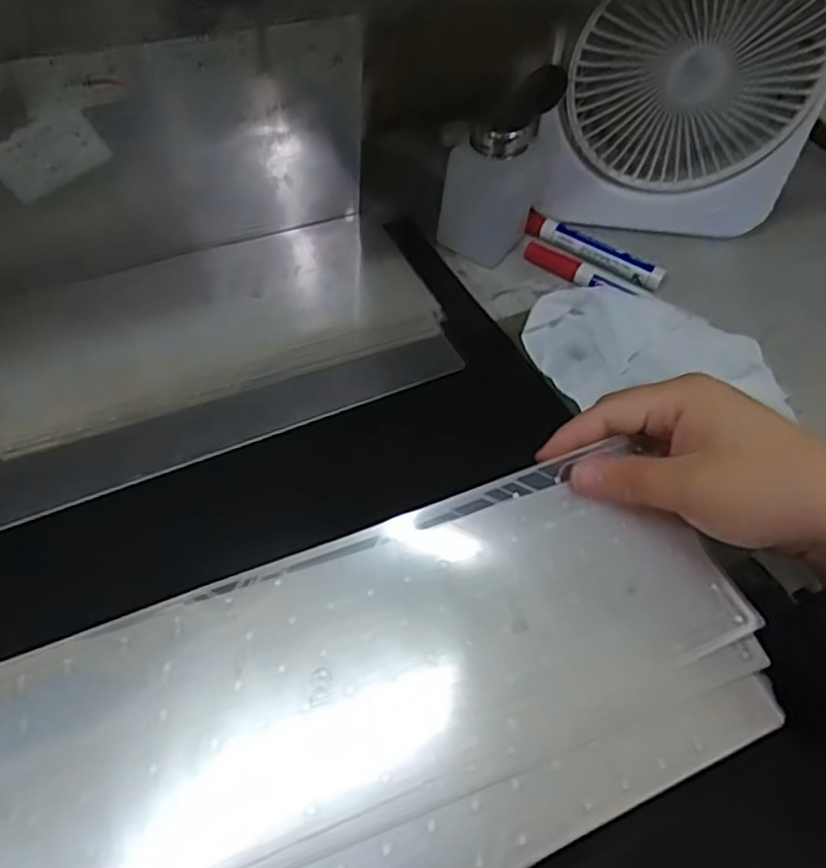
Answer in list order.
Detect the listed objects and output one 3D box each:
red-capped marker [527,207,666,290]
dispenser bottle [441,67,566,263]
[{"bbox_3d":[0.135,-0.137,0.516,0.109,0.016,0.016,32,57,17],"label":"red-capped marker"},{"bbox_3d":[0.057,-0.182,0.480,0.049,0.114,0.061,33,57,19],"label":"dispenser bottle"}]

